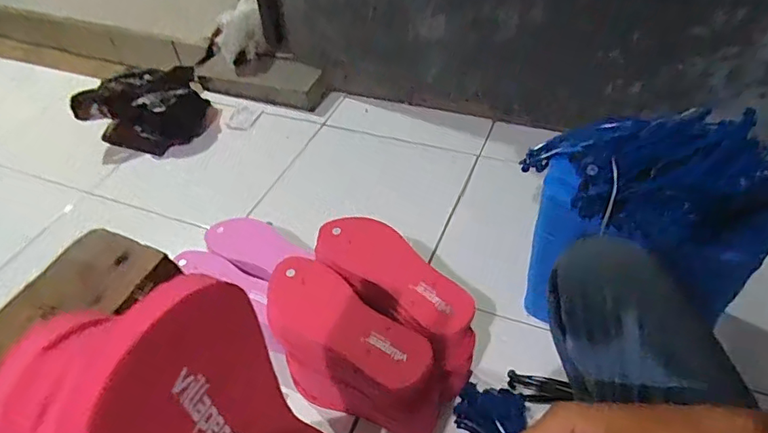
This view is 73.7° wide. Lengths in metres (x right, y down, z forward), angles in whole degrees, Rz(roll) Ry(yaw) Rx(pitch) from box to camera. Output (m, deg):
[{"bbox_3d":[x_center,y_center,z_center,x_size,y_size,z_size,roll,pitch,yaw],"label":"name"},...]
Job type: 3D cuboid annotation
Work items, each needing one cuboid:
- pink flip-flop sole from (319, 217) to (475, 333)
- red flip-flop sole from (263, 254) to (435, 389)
[{"bbox_3d":[0.017,0.065,0.686,0.244,0.019,0.098,29,54,28],"label":"pink flip-flop sole"},{"bbox_3d":[-0.046,0.129,0.650,0.236,0.024,0.102,20,51,22],"label":"red flip-flop sole"}]

